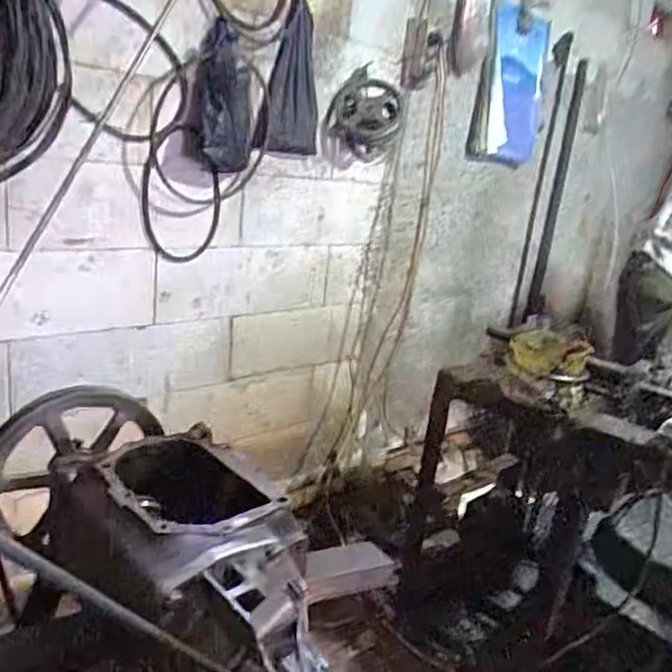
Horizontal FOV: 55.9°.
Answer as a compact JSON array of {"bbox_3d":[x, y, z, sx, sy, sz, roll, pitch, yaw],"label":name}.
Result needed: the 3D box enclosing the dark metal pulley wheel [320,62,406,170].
[{"bbox_3d":[0.073,-0.605,1.819,0.251,0.270,0.065,26,17,-47],"label":"dark metal pulley wheel"}]

